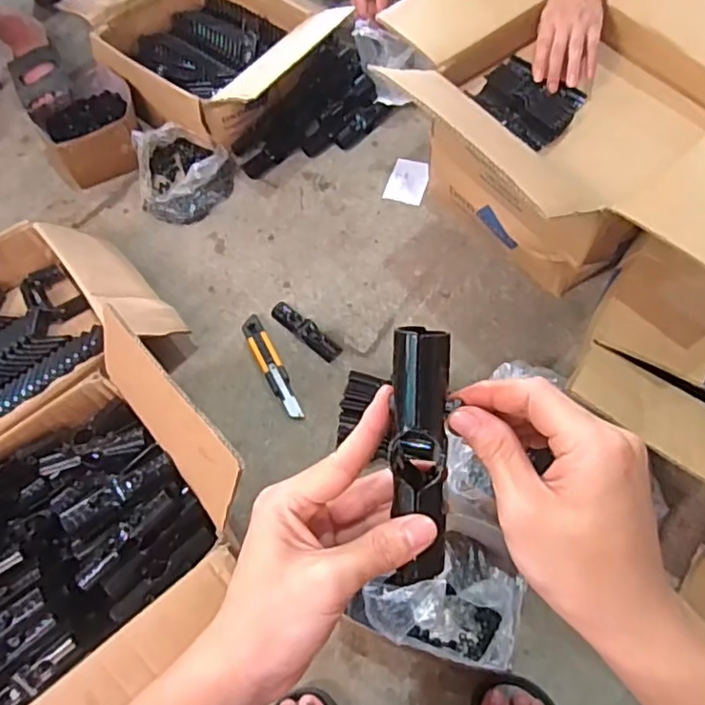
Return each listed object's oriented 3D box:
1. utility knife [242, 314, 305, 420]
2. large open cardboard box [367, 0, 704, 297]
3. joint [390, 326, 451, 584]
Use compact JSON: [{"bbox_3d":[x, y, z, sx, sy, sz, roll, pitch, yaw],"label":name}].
[{"bbox_3d":[-0.121,0.020,0.933,0.033,0.017,0.189,-26,64,-9],"label":"utility knife"},{"bbox_3d":[0.308,-0.302,0.888,0.460,0.300,0.563,-34,65,-13],"label":"large open cardboard box"},{"bbox_3d":[0.037,0.053,0.337,0.030,0.033,0.133,-2,97,3],"label":"joint"}]

